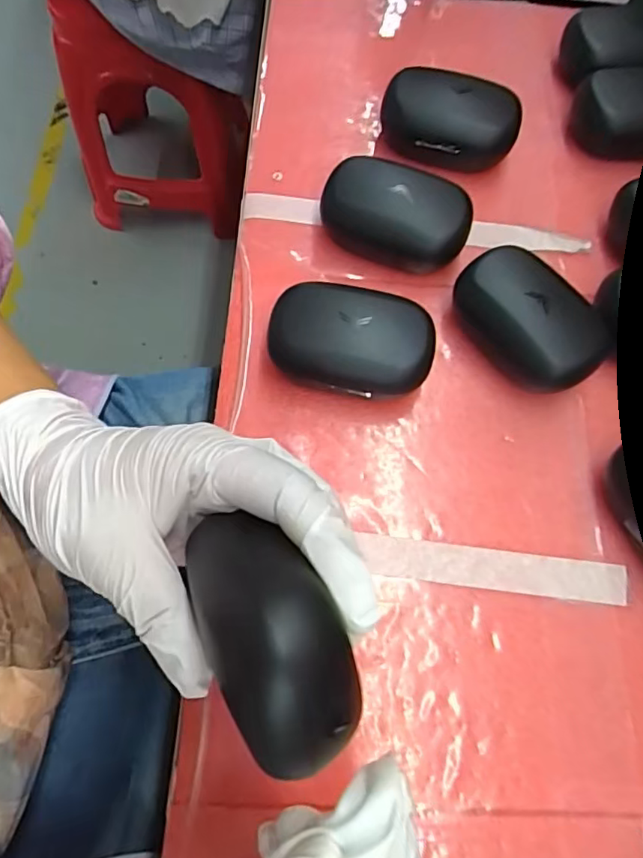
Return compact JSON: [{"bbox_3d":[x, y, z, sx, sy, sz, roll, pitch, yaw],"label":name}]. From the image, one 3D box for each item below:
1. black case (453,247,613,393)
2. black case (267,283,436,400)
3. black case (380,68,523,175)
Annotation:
[{"bbox_3d":[0.112,-0.058,0.304,0.082,0.040,0.054,35,71,11],"label":"black case"},{"bbox_3d":[0.015,-0.044,0.296,0.083,0.036,0.055,13,69,3],"label":"black case"},{"bbox_3d":[0.081,-0.193,0.355,0.084,0.037,0.056,17,69,4],"label":"black case"}]

